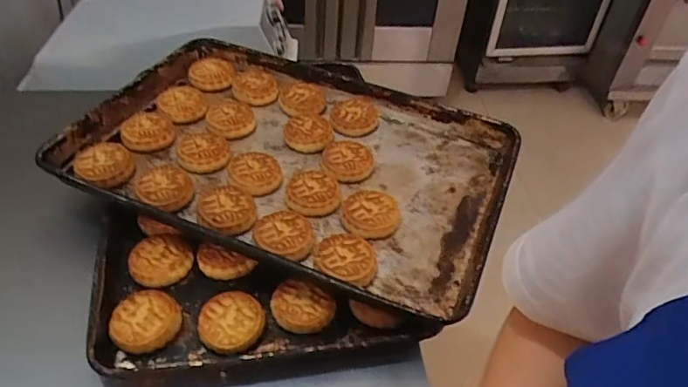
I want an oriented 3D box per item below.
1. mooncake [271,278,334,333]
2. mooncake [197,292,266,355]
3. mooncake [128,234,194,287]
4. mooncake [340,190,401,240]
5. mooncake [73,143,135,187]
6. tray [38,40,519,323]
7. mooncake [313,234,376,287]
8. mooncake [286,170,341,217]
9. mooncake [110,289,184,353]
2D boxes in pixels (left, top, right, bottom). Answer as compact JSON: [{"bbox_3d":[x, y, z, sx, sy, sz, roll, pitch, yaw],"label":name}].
[{"bbox_3d":[-0.051,0.134,0.635,0.072,0.018,0.058,24,47,19],"label":"mooncake"},{"bbox_3d":[-0.133,0.153,0.623,0.074,0.032,0.069,2,44,-2],"label":"mooncake"},{"bbox_3d":[-0.237,0.083,0.680,0.077,0.023,0.066,-15,47,-20],"label":"mooncake"},{"bbox_3d":[0.034,0.028,0.704,0.072,0.029,0.071,2,44,-2],"label":"mooncake"},{"bbox_3d":[-0.338,-0.042,0.742,0.074,0.020,0.089,-17,48,-21],"label":"mooncake"},{"bbox_3d":[-0.085,-0.060,0.795,0.618,0.057,0.414,19,46,15],"label":"tray"},{"bbox_3d":[0.002,0.082,0.639,0.070,0.032,0.072,-9,45,-13],"label":"mooncake"},{"bbox_3d":[-0.044,0.001,0.726,0.071,0.029,0.065,2,44,-2],"label":"mooncake"},{"bbox_3d":[-0.231,0.149,0.616,0.077,0.022,0.067,-6,45,-11],"label":"mooncake"}]

